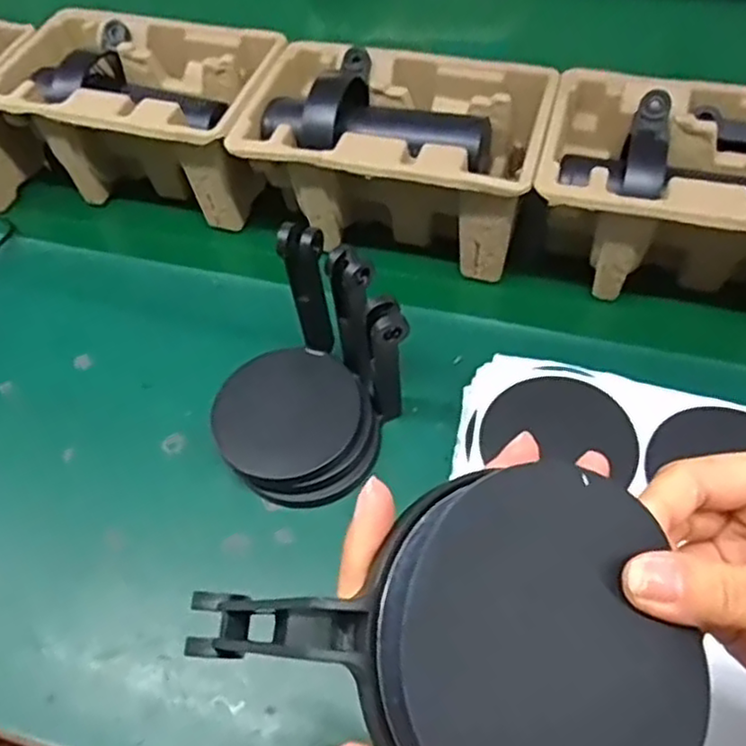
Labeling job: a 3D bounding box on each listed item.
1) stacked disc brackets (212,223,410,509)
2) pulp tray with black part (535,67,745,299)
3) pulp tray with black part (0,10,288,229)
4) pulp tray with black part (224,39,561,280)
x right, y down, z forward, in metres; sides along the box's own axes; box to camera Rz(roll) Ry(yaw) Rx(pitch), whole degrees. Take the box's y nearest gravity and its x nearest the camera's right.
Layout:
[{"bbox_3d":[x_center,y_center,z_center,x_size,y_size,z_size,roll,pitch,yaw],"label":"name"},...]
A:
[{"bbox_3d":[-0.044,0.002,0.436,0.102,0.127,0.117,35,62,21],"label":"stacked disc brackets"},{"bbox_3d":[0.232,-0.127,0.509,0.225,0.103,0.142,15,57,9],"label":"pulp tray with black part"},{"bbox_3d":[-0.199,-0.223,0.609,0.238,0.107,0.142,14,57,9],"label":"pulp tray with black part"},{"bbox_3d":[0.017,-0.174,0.556,0.218,0.103,0.137,13,56,8],"label":"pulp tray with black part"}]

